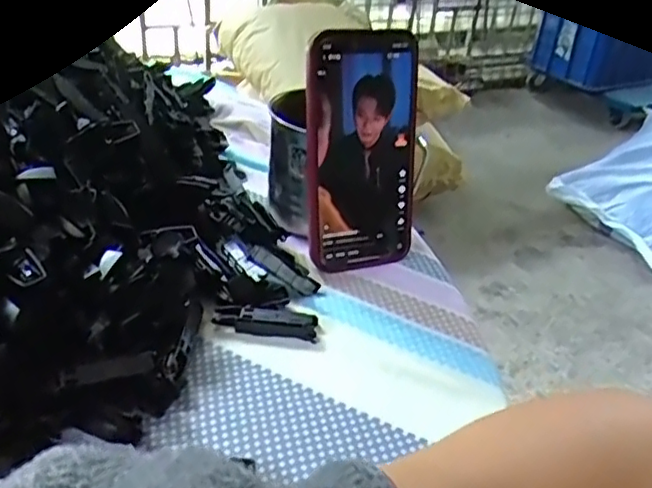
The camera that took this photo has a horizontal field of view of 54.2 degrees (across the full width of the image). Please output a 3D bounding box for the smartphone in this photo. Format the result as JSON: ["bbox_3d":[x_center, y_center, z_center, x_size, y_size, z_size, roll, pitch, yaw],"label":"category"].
[{"bbox_3d":[0.025,-0.060,0.428,0.075,0.155,0.012,-7,18,-20],"label":"smartphone"}]

